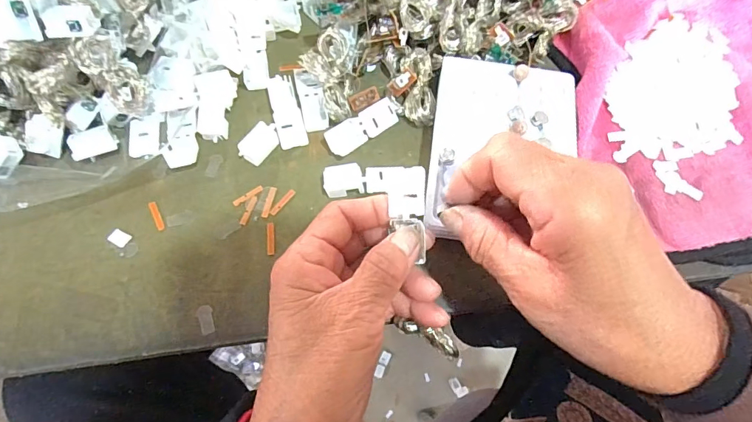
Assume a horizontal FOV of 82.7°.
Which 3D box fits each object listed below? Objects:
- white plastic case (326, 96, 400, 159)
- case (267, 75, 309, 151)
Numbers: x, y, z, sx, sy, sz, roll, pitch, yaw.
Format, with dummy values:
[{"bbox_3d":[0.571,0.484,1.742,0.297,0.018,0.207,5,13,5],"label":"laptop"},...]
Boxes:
[{"bbox_3d":[-0.010,-0.061,0.305,0.057,0.011,0.020,-38,74,-15],"label":"white plastic case"},{"bbox_3d":[-0.065,-0.073,0.311,0.020,0.006,0.057,-14,69,-7],"label":"case"}]

